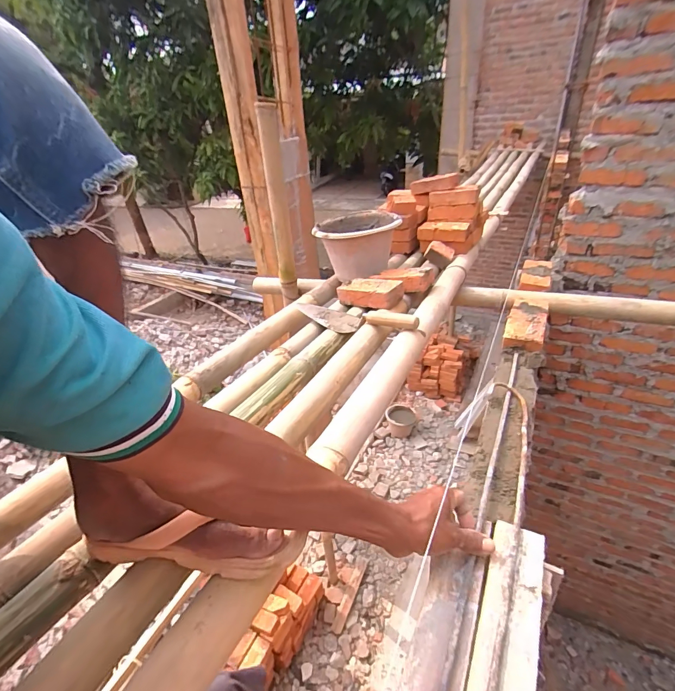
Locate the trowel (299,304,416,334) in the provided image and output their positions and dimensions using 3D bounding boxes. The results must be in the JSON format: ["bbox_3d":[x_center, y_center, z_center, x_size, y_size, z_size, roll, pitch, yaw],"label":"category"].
[{"bbox_3d":[0.035,-0.068,0.875,0.319,0.052,0.080,14,36,26],"label":"trowel"}]

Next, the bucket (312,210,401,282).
[{"bbox_3d":[0.064,-0.297,1.128,0.231,0.162,0.229,-3,32,2],"label":"bucket"}]

